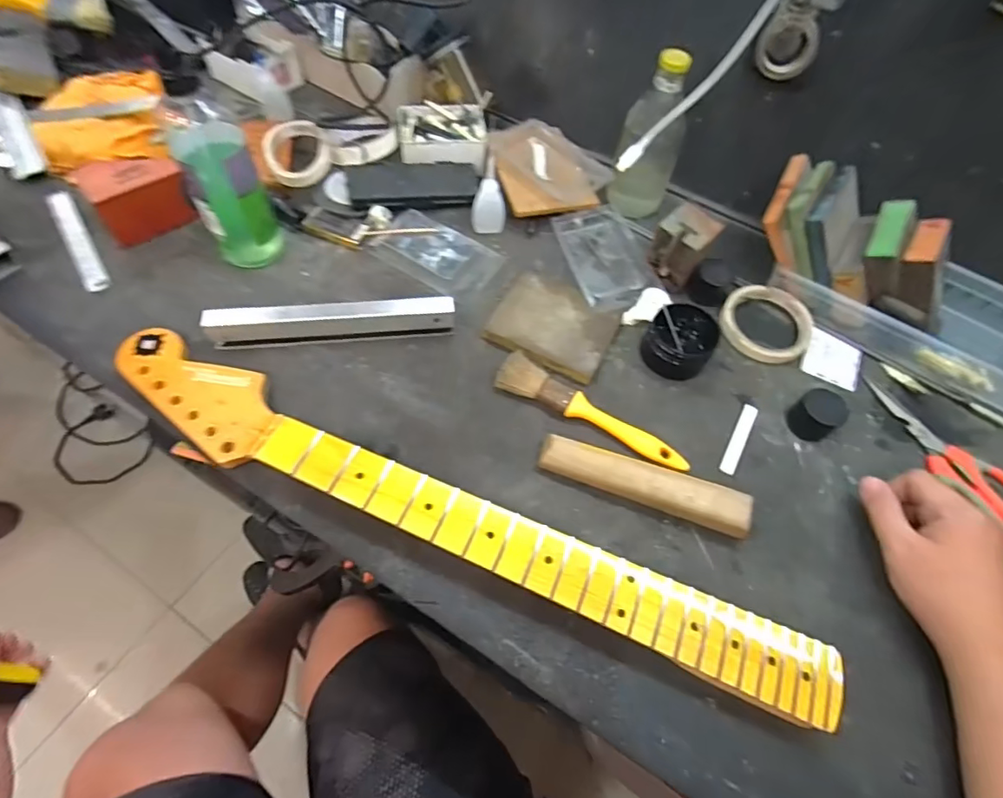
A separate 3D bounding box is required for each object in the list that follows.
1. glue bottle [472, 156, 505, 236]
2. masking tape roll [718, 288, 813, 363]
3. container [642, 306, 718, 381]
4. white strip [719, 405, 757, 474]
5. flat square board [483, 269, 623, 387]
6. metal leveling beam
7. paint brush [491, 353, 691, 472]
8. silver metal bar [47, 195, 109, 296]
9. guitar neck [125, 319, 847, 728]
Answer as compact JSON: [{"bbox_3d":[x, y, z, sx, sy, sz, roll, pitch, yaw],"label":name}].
[{"bbox_3d":[-0.014,-0.225,0.582,0.037,0.083,0.020,-5,60,-8],"label":"glue bottle"},{"bbox_3d":[0.283,-0.082,0.555,0.095,0.012,0.094,-32,67,-21],"label":"masking tape roll"},{"bbox_3d":[0.181,-0.058,0.523,0.068,0.038,0.064,41,65,18],"label":"container"},{"bbox_3d":[0.226,0.037,0.491,0.014,0.005,0.083,29,61,12],"label":"white strip"},{"bbox_3d":[0.054,-0.077,0.537,0.118,0.013,0.102,26,61,11],"label":"flat square board"},{"bbox_3d":[-0.163,-0.077,0.507,0.228,0.038,0.025,-4,60,-7],"label":"metal leveling beam"},{"bbox_3d":[0.087,0.011,0.489,0.187,0.017,0.042,24,60,10],"label":"paint brush"},{"bbox_3d":[-0.462,-0.175,0.565,0.023,0.013,0.177,-31,66,-20],"label":"silver metal bar"},{"bbox_3d":[-0.056,0.089,0.424,0.629,0.030,0.074,24,60,9],"label":"guitar neck"}]

